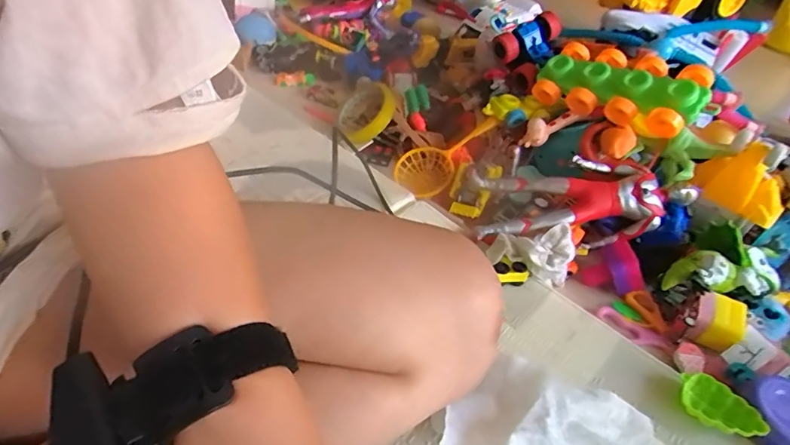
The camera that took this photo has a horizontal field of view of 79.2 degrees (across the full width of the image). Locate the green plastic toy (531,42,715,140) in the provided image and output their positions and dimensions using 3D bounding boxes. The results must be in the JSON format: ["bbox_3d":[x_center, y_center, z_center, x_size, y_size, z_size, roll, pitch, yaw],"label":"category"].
[{"bbox_3d":[0.259,-0.162,0.562,0.197,0.051,0.086,31,86,39],"label":"green plastic toy"}]

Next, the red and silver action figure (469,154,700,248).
[{"bbox_3d":[0.203,-0.030,0.536,0.219,0.061,0.087,-1,43,-8],"label":"red and silver action figure"}]

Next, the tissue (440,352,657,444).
[{"bbox_3d":[0.129,0.159,0.363,0.171,0.044,0.101,16,43,10],"label":"tissue"}]

